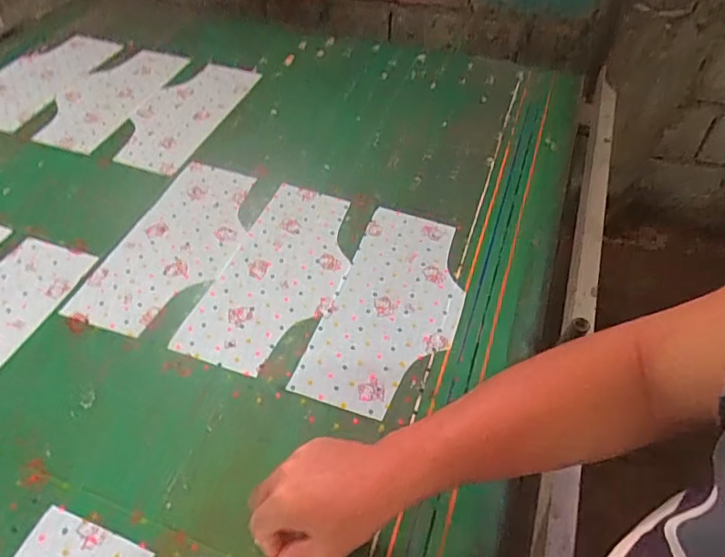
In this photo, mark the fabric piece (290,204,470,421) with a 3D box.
[{"bbox_3d":[0.043,0.033,0.677,0.159,0.010,0.313,17,52,12],"label":"fabric piece"}]

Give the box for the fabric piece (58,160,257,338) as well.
[{"bbox_3d":[-0.266,-0.056,0.751,0.161,0.005,0.321,16,53,14],"label":"fabric piece"}]

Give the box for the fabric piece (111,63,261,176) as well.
[{"bbox_3d":[-0.329,-0.307,0.951,0.166,0.010,0.319,14,52,12],"label":"fabric piece"}]

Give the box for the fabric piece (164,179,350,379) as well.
[{"bbox_3d":[-0.110,-0.011,0.716,0.159,0.008,0.315,14,52,12],"label":"fabric piece"}]

